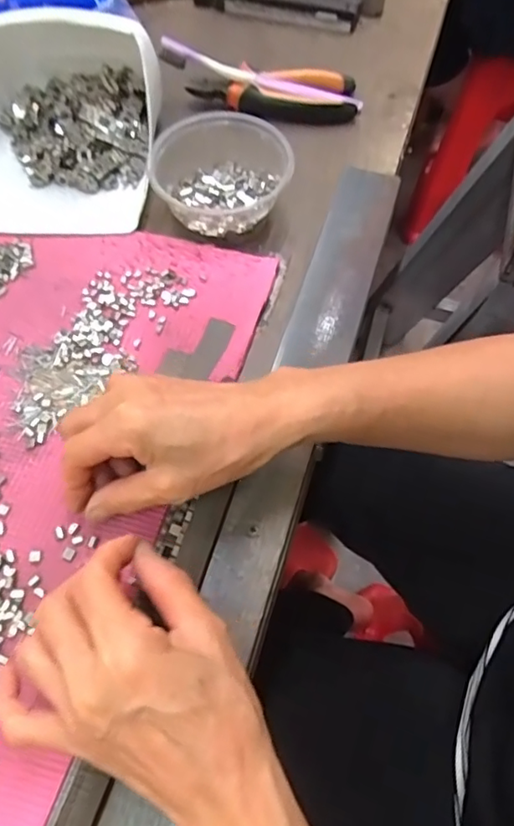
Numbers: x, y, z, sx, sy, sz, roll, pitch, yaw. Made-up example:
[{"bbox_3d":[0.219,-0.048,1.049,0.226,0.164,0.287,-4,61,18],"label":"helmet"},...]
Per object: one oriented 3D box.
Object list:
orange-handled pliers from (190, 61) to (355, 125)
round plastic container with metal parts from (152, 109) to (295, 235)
[{"bbox_3d":[0.015,-0.294,0.519,0.149,0.020,0.045,6,64,1],"label":"orange-handled pliers"},{"bbox_3d":[-0.026,-0.185,0.446,0.106,0.046,0.092,-2,63,0],"label":"round plastic container with metal parts"}]

